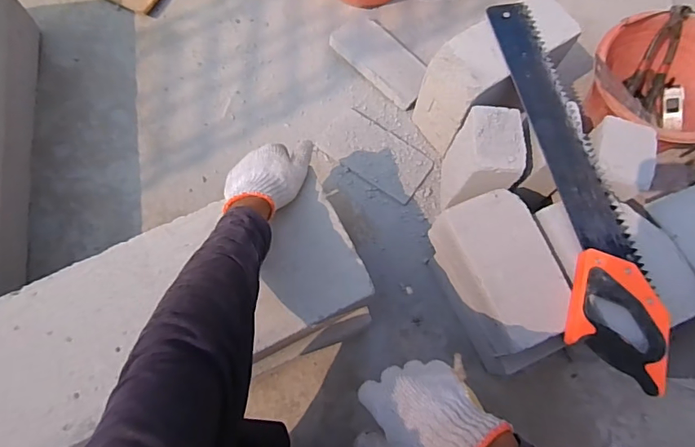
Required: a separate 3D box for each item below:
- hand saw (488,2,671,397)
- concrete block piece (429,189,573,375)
[{"bbox_3d":[0.297,-0.074,0.613,0.115,0.026,0.550,-6,72,-4],"label":"hand saw"},{"bbox_3d":[0.207,0.081,0.622,0.133,0.102,0.218,-16,73,-8],"label":"concrete block piece"}]

